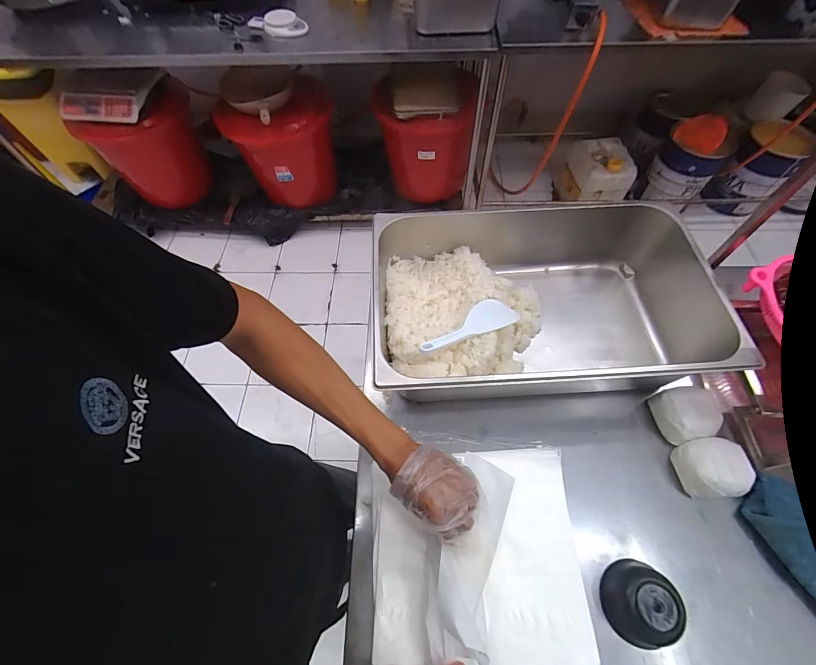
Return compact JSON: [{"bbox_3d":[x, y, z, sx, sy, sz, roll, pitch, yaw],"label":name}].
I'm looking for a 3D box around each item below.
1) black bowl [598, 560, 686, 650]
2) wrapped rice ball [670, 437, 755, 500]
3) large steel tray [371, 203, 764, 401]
[{"bbox_3d":[0.295,0.341,0.462,0.078,0.049,0.088,12,61,8],"label":"black bowl"},{"bbox_3d":[0.440,0.198,0.537,0.081,0.053,0.077,-1,60,1],"label":"wrapped rice ball"},{"bbox_3d":[0.208,-0.042,0.624,0.513,0.160,0.311,-3,60,0],"label":"large steel tray"}]

